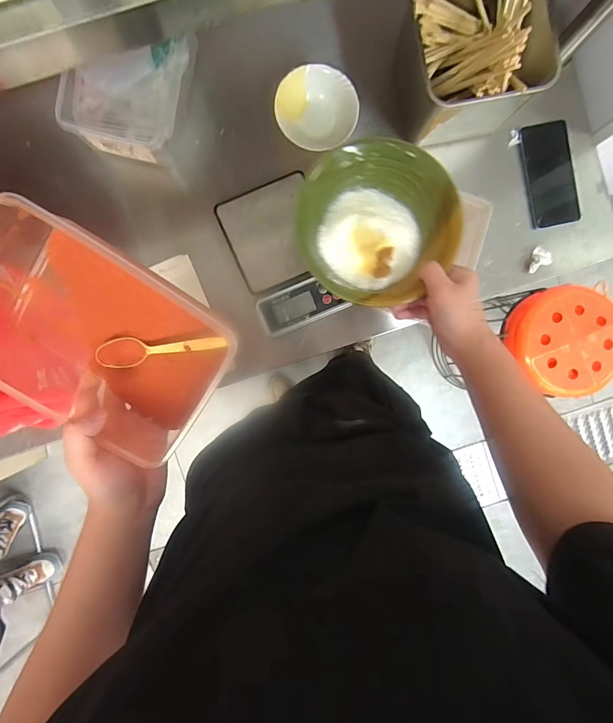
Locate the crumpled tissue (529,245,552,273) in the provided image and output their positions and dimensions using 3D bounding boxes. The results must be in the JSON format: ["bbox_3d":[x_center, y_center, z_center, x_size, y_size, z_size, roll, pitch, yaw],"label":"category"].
[{"bbox_3d":[0.376,-0.167,0.605,0.038,0.012,0.032,-33,93,-1],"label":"crumpled tissue"}]

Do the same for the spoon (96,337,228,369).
[{"bbox_3d":[-0.143,-0.012,0.368,0.129,0.022,0.028,-6,92,-2],"label":"spoon"}]

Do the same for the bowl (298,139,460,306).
[{"bbox_3d":[0.089,-0.163,0.462,0.187,0.076,0.180,0,92,-2],"label":"bowl"}]

